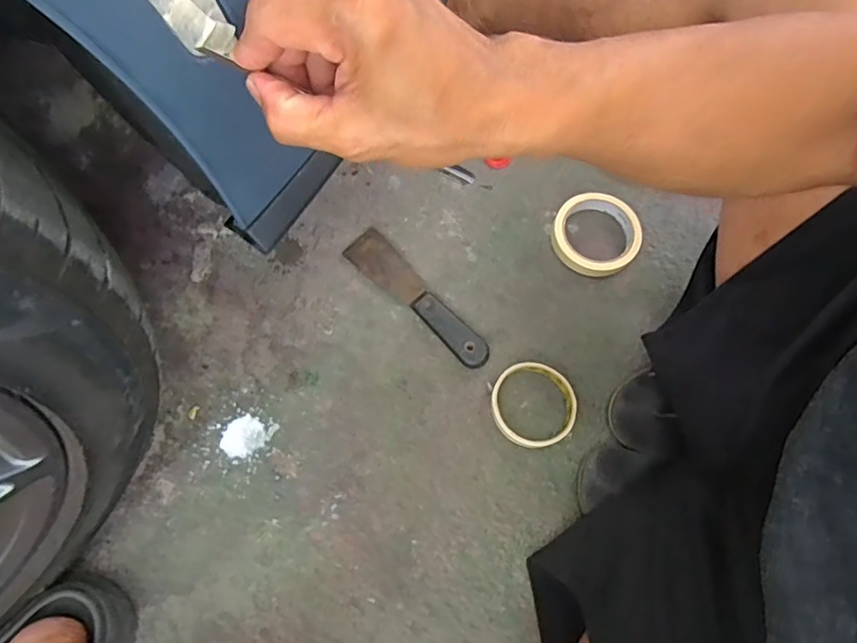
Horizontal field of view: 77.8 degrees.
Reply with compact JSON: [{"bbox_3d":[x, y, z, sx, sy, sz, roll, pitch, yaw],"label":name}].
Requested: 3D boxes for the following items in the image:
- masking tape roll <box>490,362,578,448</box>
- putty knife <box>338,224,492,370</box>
[{"bbox_3d":[0.106,0.084,0.539,0.083,0.020,0.084,0,72,0],"label":"masking tape roll"},{"bbox_3d":[-0.010,-0.029,0.581,0.198,0.015,0.048,42,76,13],"label":"putty knife"}]

